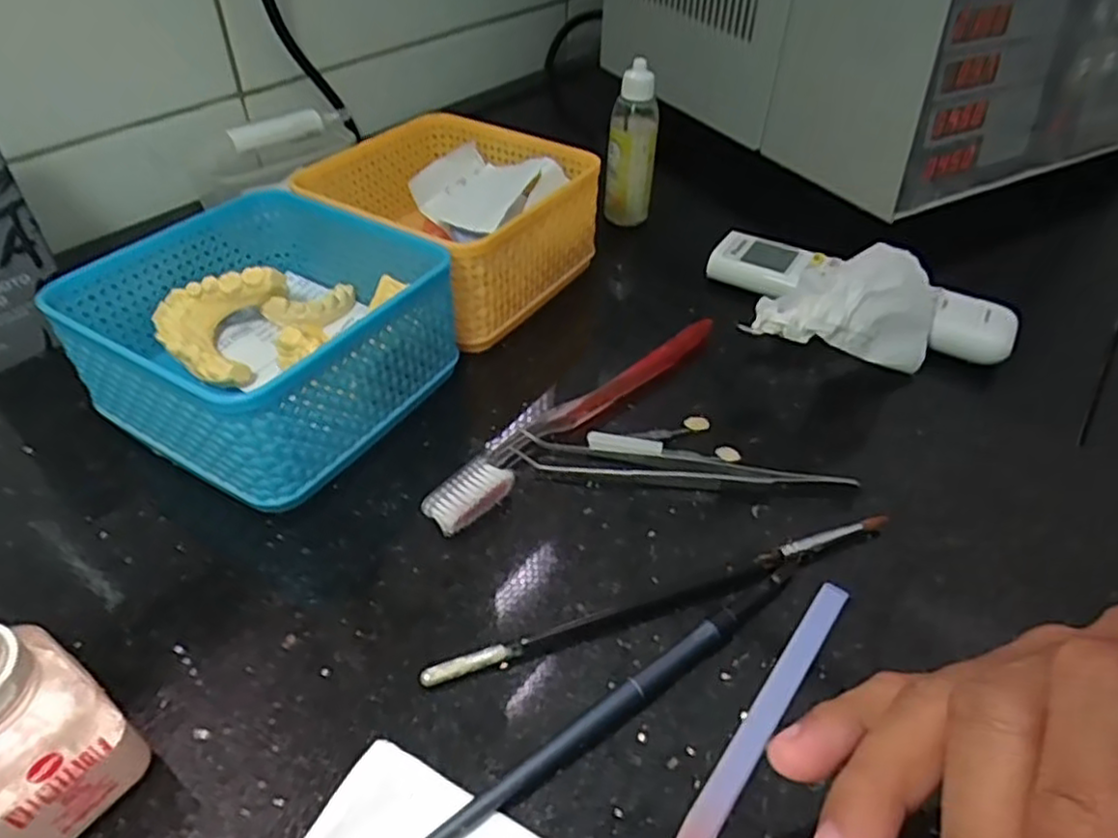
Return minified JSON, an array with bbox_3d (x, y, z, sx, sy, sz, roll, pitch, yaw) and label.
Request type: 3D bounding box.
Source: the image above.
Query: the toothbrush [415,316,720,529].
[{"bbox_3d":[0.012,-0.005,0.333,0.019,0.015,0.182,33,51,30],"label":"toothbrush"}]

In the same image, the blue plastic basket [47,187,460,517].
[{"bbox_3d":[-0.134,-0.040,0.330,0.133,0.065,0.129,23,47,22],"label":"blue plastic basket"}]

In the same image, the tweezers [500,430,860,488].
[{"bbox_3d":[0.053,0.020,0.309,0.141,0.009,0.017,6,43,5],"label":"tweezers"}]

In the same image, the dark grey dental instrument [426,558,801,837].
[{"bbox_3d":[0.025,0.090,0.235,0.163,0.008,0.009,-26,49,-26],"label":"dark grey dental instrument"}]

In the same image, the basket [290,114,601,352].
[{"bbox_3d":[-0.060,-0.113,0.411,0.129,0.066,0.128,24,47,22],"label":"basket"}]

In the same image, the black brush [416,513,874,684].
[{"bbox_3d":[0.043,0.065,0.264,0.188,0.006,0.007,-15,45,-16],"label":"black brush"}]

